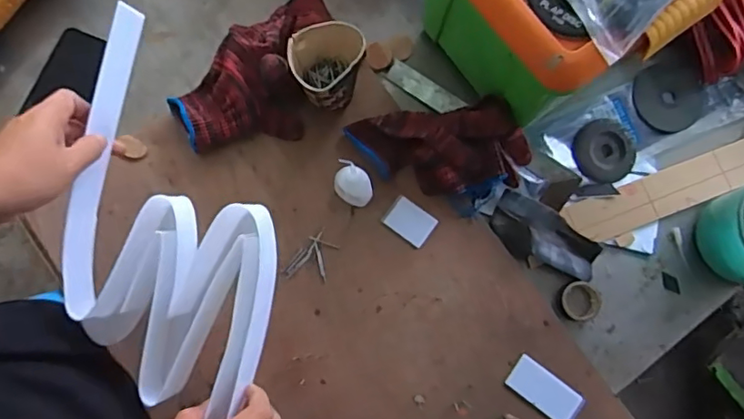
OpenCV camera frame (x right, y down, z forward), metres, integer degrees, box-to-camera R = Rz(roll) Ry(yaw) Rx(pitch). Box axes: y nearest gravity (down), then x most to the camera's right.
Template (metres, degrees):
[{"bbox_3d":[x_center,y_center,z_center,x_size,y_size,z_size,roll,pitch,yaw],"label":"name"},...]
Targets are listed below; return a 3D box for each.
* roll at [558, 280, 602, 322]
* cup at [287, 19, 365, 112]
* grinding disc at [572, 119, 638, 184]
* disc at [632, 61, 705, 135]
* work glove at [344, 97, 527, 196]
[{"bbox_3d":[0.236,0.104,0.640,0.046,0.022,0.044,0,80,-1],"label":"roll"},{"bbox_3d":[-0.048,-0.153,0.628,0.078,0.089,0.070,-11,80,-3],"label":"cup"},{"bbox_3d":[0.281,-0.070,0.676,0.078,0.007,0.074,0,80,-1],"label":"grinding disc"},{"bbox_3d":[0.367,-0.138,0.696,0.091,0.008,0.084,0,80,-1],"label":"disc"},{"bbox_3d":[0.077,-0.069,0.635,0.202,0.052,0.099,-4,80,-2],"label":"work glove"}]

